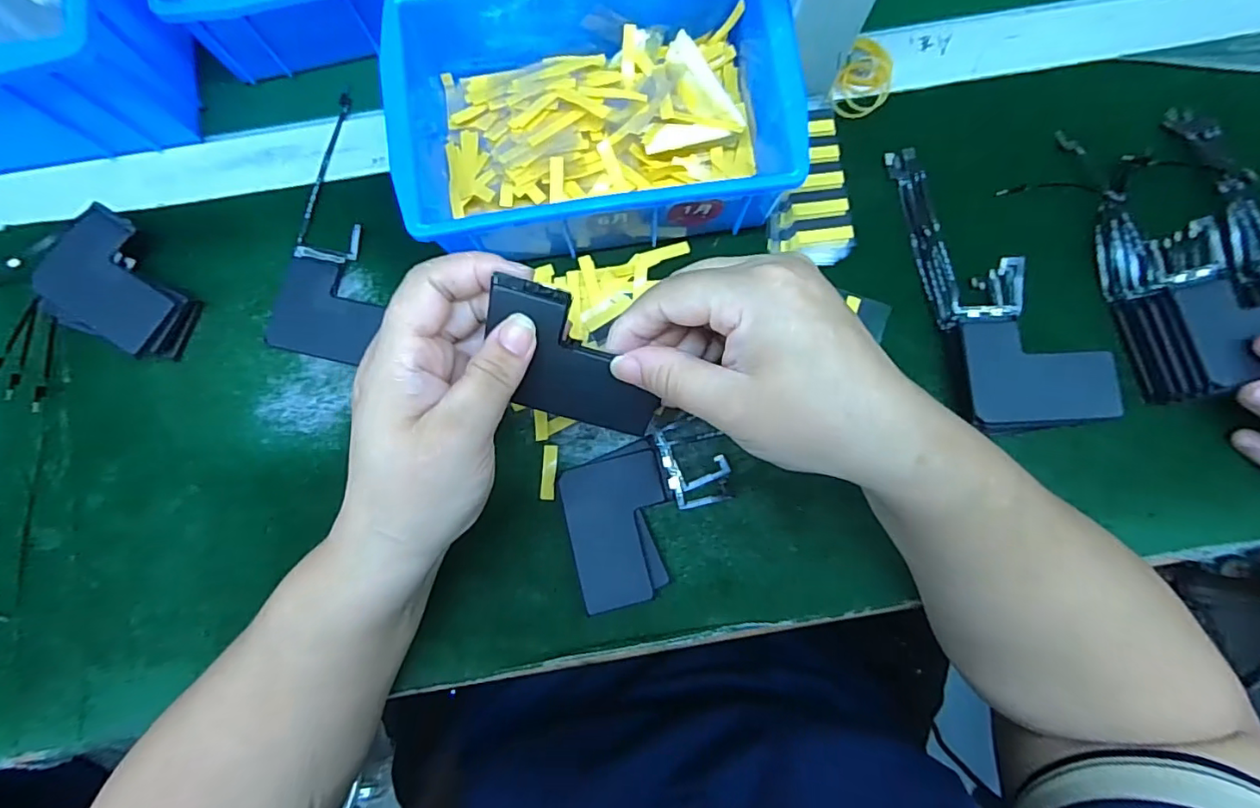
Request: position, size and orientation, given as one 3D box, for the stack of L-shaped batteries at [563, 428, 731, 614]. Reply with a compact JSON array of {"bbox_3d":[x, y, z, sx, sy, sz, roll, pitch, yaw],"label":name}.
[{"bbox_3d":[0.012,0.061,0.296,0.089,0.009,0.076,-17,82,-1],"label":"stack of L-shaped batteries"}]

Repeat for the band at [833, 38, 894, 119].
[{"bbox_3d":[0.142,-0.198,0.335,0.032,0.006,0.047,14,82,3],"label":"band"}]

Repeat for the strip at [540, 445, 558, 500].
[{"bbox_3d":[-0.044,0.038,0.304,0.008,0.004,0.030,4,82,2],"label":"strip"}]

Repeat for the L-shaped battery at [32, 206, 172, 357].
[{"bbox_3d":[-0.283,-0.069,0.302,0.071,0.012,0.063,25,85,2],"label":"L-shaped battery"}]

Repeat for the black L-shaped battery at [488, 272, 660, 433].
[{"bbox_3d":[-0.022,-0.017,0.227,0.073,0.004,0.056,16,124,-6],"label":"black L-shaped battery"}]

